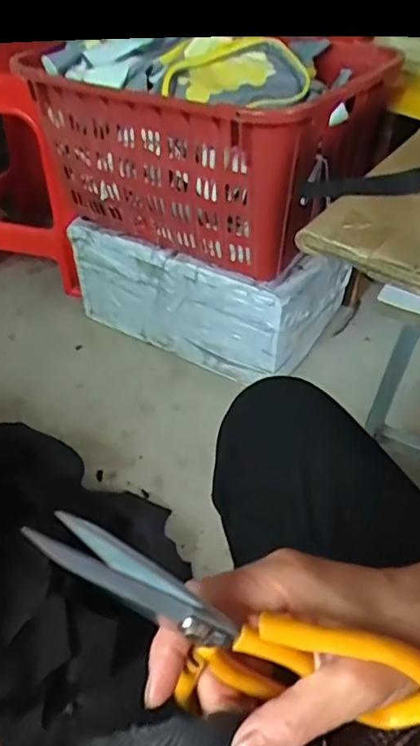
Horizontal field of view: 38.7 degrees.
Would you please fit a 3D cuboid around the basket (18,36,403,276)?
[{"bbox_3d":[0.006,-0.389,1.030,0.470,0.306,0.325,30,49,29],"label":"basket"}]

